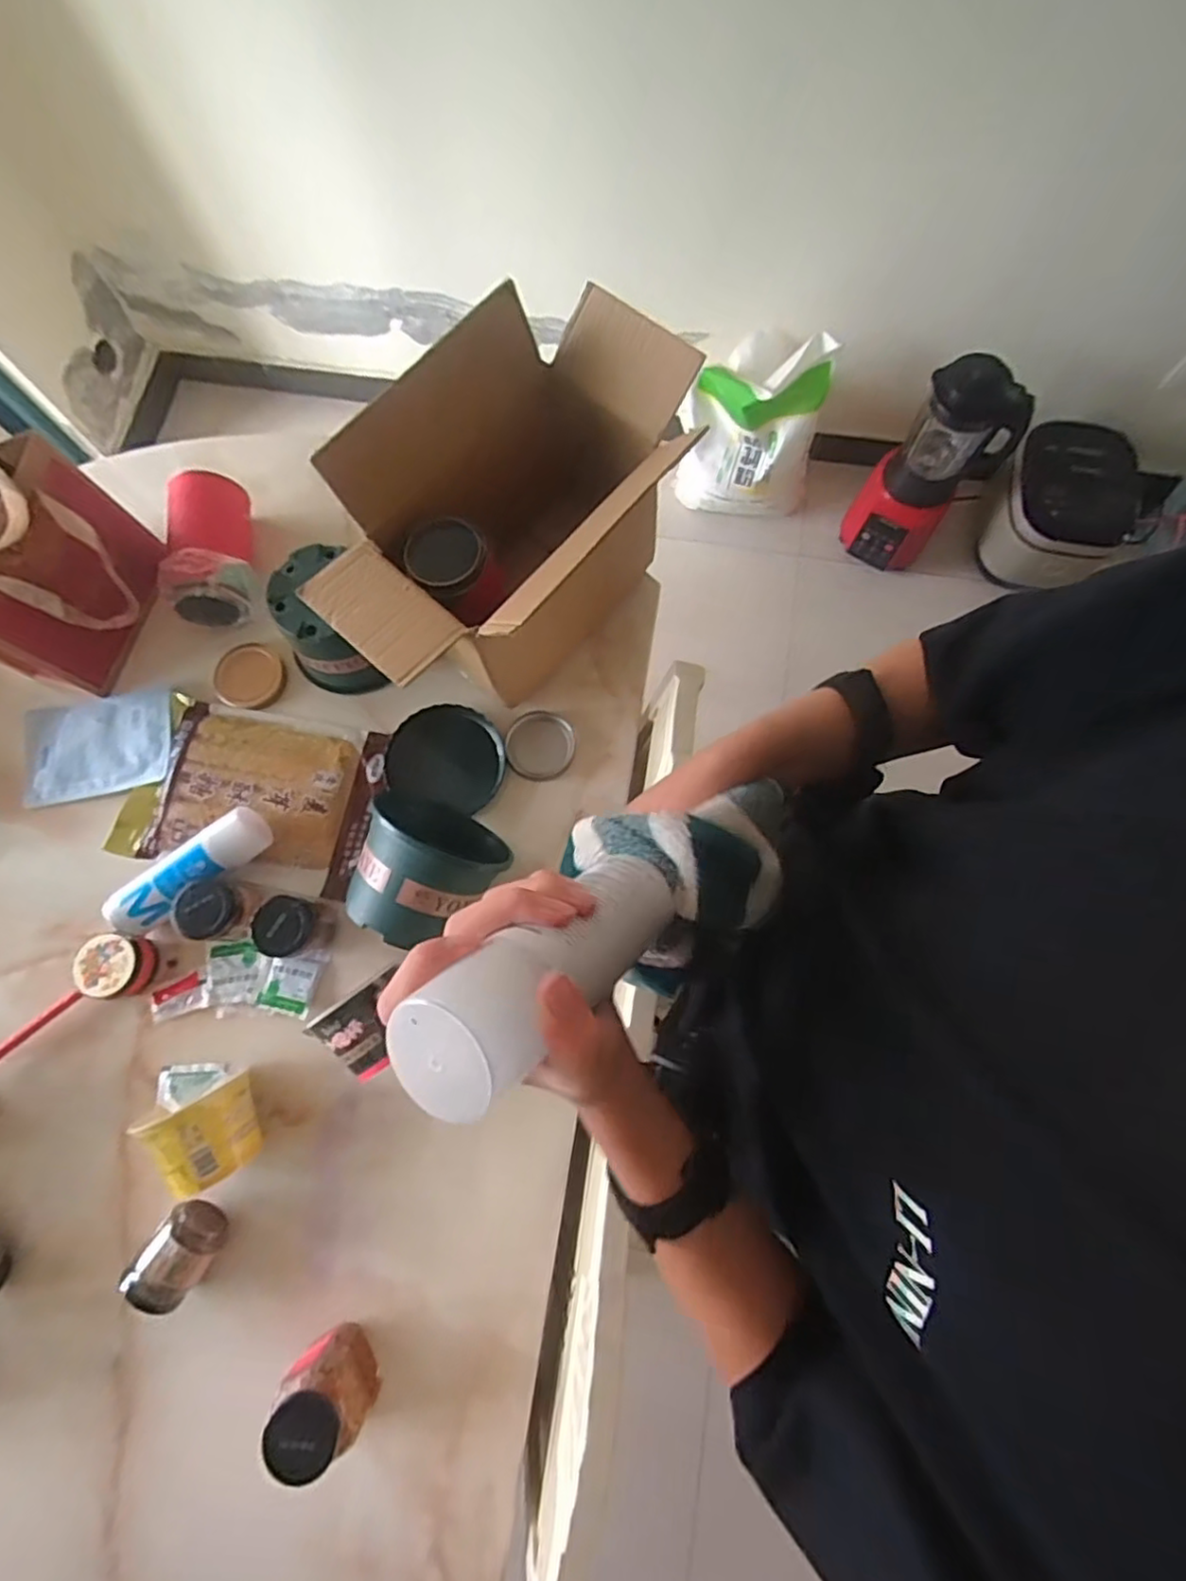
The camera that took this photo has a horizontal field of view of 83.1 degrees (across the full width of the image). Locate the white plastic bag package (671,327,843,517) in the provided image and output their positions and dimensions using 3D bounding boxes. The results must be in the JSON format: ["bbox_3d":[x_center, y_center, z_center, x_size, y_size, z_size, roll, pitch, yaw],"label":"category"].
[{"bbox_3d":[0.382,-0.870,1.617,0.329,0.370,0.223,-1,76,1],"label":"white plastic bag package"}]

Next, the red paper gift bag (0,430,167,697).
[{"bbox_3d":[-0.579,-0.233,0.696,0.141,0.193,0.193,17,77,5],"label":"red paper gift bag"}]

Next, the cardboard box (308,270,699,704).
[{"bbox_3d":[-0.098,-0.271,0.678,0.194,0.249,0.387,36,79,9],"label":"cardboard box"}]

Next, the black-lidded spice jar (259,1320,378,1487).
[{"bbox_3d":[-0.226,0.510,0.567,0.057,0.104,0.069,-25,77,-5],"label":"black-lidded spice jar"}]

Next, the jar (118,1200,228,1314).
[{"bbox_3d":[-0.373,0.420,0.603,0.060,0.049,0.079,33,79,9],"label":"jar"}]

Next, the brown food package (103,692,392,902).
[{"bbox_3d":[-0.369,0.002,0.736,0.256,0.028,0.191,13,76,4],"label":"brown food package"}]

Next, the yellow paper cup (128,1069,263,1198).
[{"bbox_3d":[-0.359,0.319,0.613,0.104,0.091,0.080,-21,76,-4],"label":"yellow paper cup"}]

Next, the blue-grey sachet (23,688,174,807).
[{"bbox_3d":[-0.560,-0.051,0.760,0.180,0.014,0.119,-10,74,4],"label":"blue-grey sachet"}]

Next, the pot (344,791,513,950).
[{"bbox_3d":[-0.166,0.070,0.660,0.129,0.145,0.113,27,105,-16],"label":"pot"}]

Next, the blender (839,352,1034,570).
[{"bbox_3d":[0.740,-0.703,1.460,0.218,0.453,0.218,37,79,10],"label":"blender"}]

